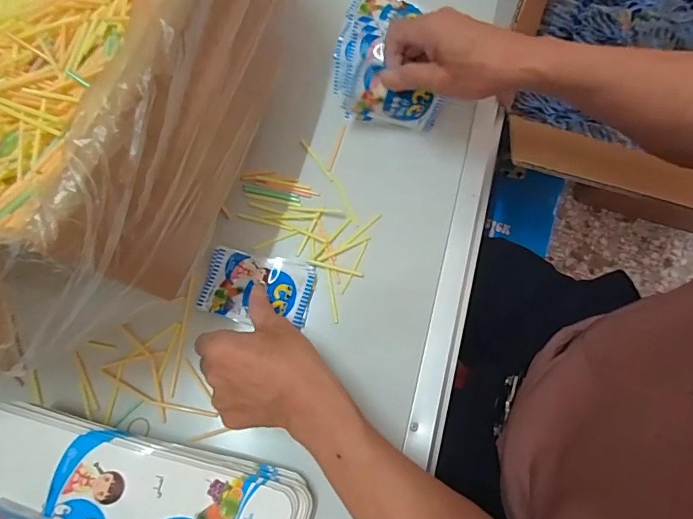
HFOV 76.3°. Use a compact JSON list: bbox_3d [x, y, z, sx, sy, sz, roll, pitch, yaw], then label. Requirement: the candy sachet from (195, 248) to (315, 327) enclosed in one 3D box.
[{"bbox_3d":[-0.088,0.028,0.443,0.106,0.010,0.068,7,73,3],"label":"candy sachet"}]

